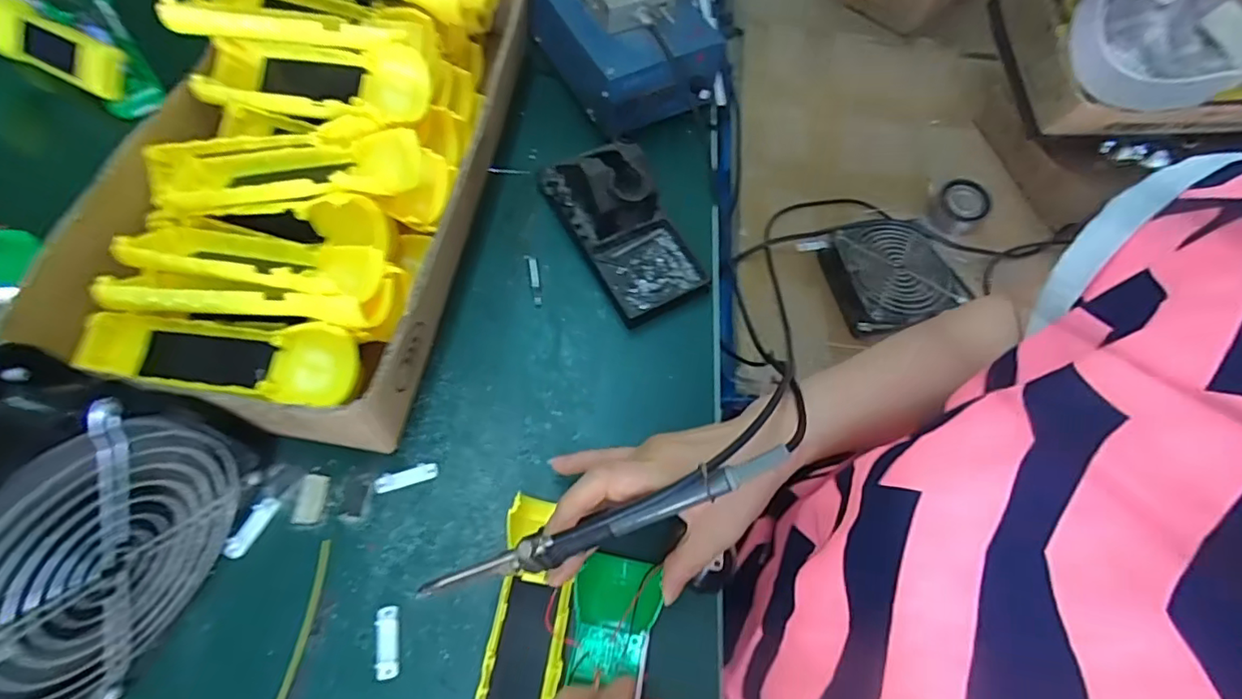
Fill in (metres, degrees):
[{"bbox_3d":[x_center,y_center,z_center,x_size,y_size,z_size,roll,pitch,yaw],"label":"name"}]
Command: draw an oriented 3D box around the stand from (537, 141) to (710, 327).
[{"bbox_3d":[0.002,-0.104,0.430,0.073,0.070,0.152,-26,69,-14],"label":"stand"}]

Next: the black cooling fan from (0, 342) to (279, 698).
[{"bbox_3d":[-0.267,0.091,0.280,0.060,0.148,0.155,19,65,6],"label":"black cooling fan"}]

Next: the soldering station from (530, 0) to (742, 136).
[{"bbox_3d":[0.009,-0.308,0.484,0.159,0.129,0.195,-14,66,-10],"label":"soldering station"}]

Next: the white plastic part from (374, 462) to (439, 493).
[{"bbox_3d":[-0.140,0.083,0.372,0.040,0.004,0.013,-16,67,-10],"label":"white plastic part"}]

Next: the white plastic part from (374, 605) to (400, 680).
[{"bbox_3d":[-0.135,0.170,0.332,0.012,0.006,0.038,-6,65,-6],"label":"white plastic part"}]

